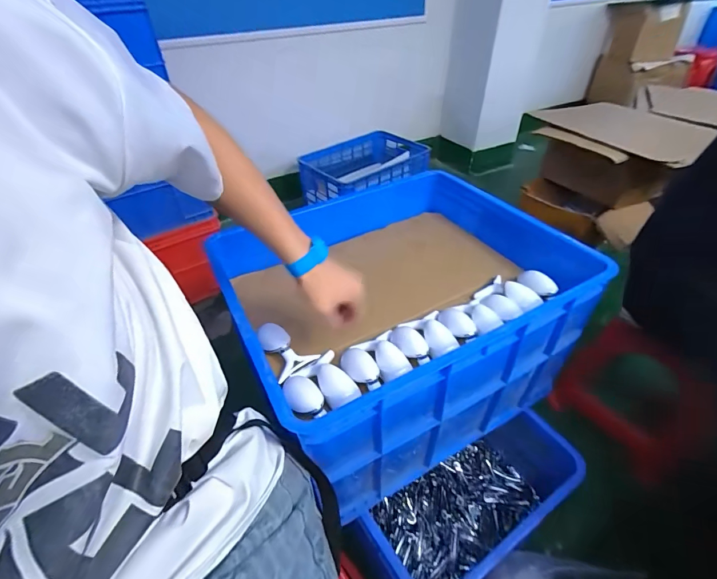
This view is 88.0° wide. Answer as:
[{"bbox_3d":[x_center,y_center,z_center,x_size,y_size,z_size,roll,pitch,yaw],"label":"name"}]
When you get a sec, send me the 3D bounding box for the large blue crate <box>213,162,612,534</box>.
[{"bbox_3d":[0.079,0.006,0.693,0.604,0.159,0.464,-27,48,-25],"label":"large blue crate"}]

